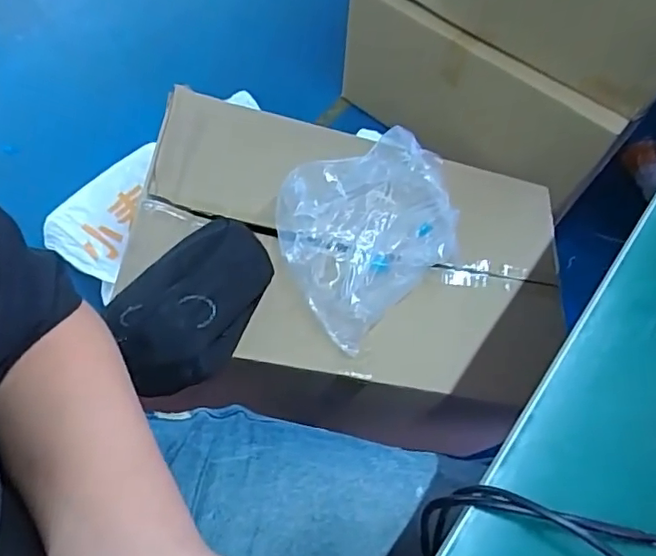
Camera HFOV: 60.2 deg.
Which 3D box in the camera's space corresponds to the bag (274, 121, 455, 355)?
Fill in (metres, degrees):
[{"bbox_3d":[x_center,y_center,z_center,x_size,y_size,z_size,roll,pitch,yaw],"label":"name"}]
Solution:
[{"bbox_3d":[0.075,-0.077,0.798,0.305,0.114,0.228,-34,68,-19],"label":"bag"}]

